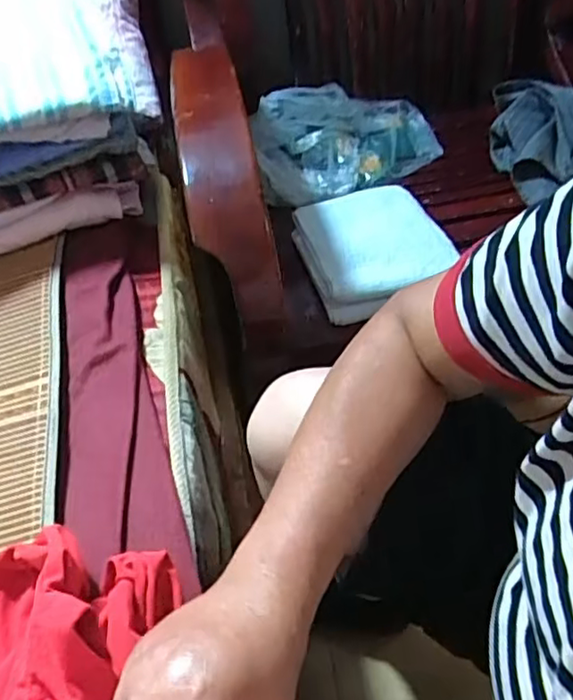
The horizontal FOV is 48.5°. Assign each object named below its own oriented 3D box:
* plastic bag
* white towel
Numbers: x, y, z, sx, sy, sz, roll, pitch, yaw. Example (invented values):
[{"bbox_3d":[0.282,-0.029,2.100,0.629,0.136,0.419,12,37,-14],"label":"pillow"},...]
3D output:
[{"bbox_3d":[0.084,-0.308,0.907,0.287,0.123,0.119,-28,53,-17],"label":"plastic bag"},{"bbox_3d":[0.097,-0.125,0.765,0.159,0.046,0.158,-19,50,-10],"label":"white towel"}]

